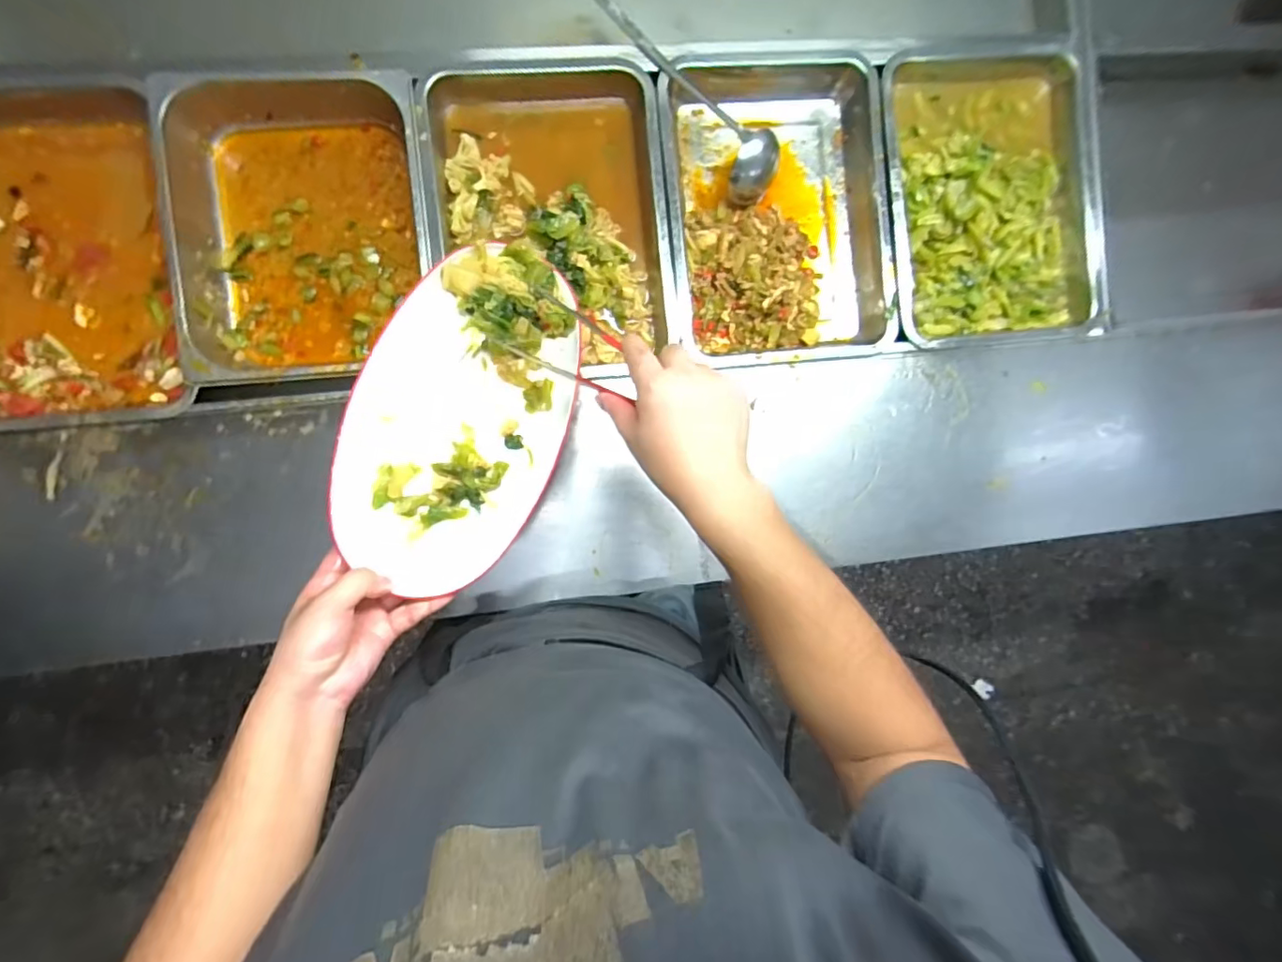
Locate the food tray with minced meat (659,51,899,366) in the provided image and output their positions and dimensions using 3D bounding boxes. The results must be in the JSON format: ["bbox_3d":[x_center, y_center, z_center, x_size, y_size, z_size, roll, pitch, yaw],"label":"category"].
[{"bbox_3d":[0.157,-0.312,0.642,0.250,0.058,0.339,-7,92,-12],"label":"food tray with minced meat"}]

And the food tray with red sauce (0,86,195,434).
[{"bbox_3d":[-0.605,-0.227,0.570,0.244,0.052,0.336,-7,92,-12],"label":"food tray with red sauce"}]

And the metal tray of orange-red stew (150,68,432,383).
[{"bbox_3d":[-0.361,-0.272,0.598,0.256,0.069,0.319,-5,92,-12],"label":"metal tray of orange-red stew"}]

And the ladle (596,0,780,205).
[{"bbox_3d":[0.056,-0.443,0.617,0.071,0.057,0.277,-41,98,-9],"label":"ladle"}]

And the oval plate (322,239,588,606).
[{"bbox_3d":[-0.157,-0.067,0.501,0.176,0.026,0.318,26,72,-19],"label":"oval plate"}]

